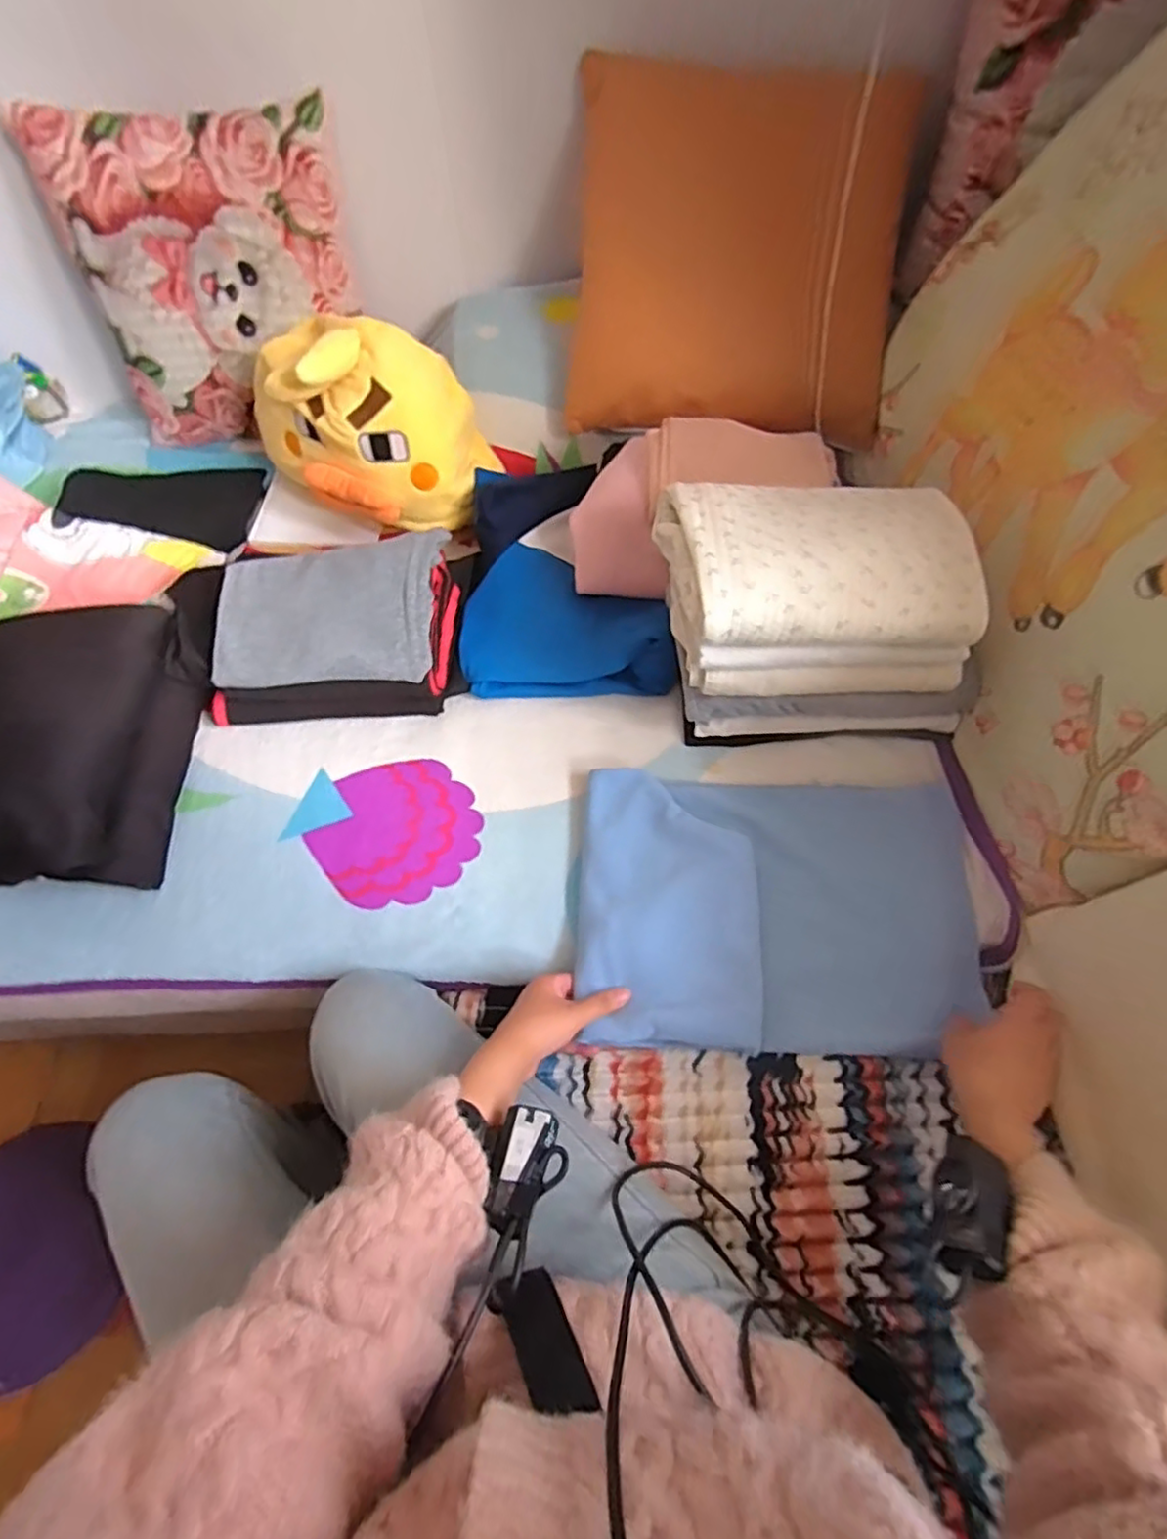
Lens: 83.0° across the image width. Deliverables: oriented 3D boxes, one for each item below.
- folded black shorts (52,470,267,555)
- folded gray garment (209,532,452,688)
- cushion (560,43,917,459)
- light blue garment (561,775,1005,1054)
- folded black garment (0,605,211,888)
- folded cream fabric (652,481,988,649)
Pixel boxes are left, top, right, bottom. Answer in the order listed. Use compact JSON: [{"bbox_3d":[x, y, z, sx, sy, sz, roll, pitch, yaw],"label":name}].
[{"bbox_3d":[-0.569,-0.370,0.902,0.232,0.023,0.154,4,58,-11],"label":"folded black shorts"},{"bbox_3d":[-0.274,-0.169,0.706,0.239,0.024,0.158,-2,82,7],"label":"folded gray garment"},{"bbox_3d":[0.179,-0.594,0.766,0.377,0.361,0.089,7,22,8],"label":"cushion"},{"bbox_3d":[0.177,0.123,0.616,0.354,0.046,0.251,2,60,4],"label":"light blue garment"},{"bbox_3d":[-0.523,-0.018,0.663,0.174,0.155,0.300,-3,60,1],"label":"folded black garment"},{"bbox_3d":[0.205,-0.193,0.596,0.269,0.055,0.172,0,60,3],"label":"folded cream fabric"}]

